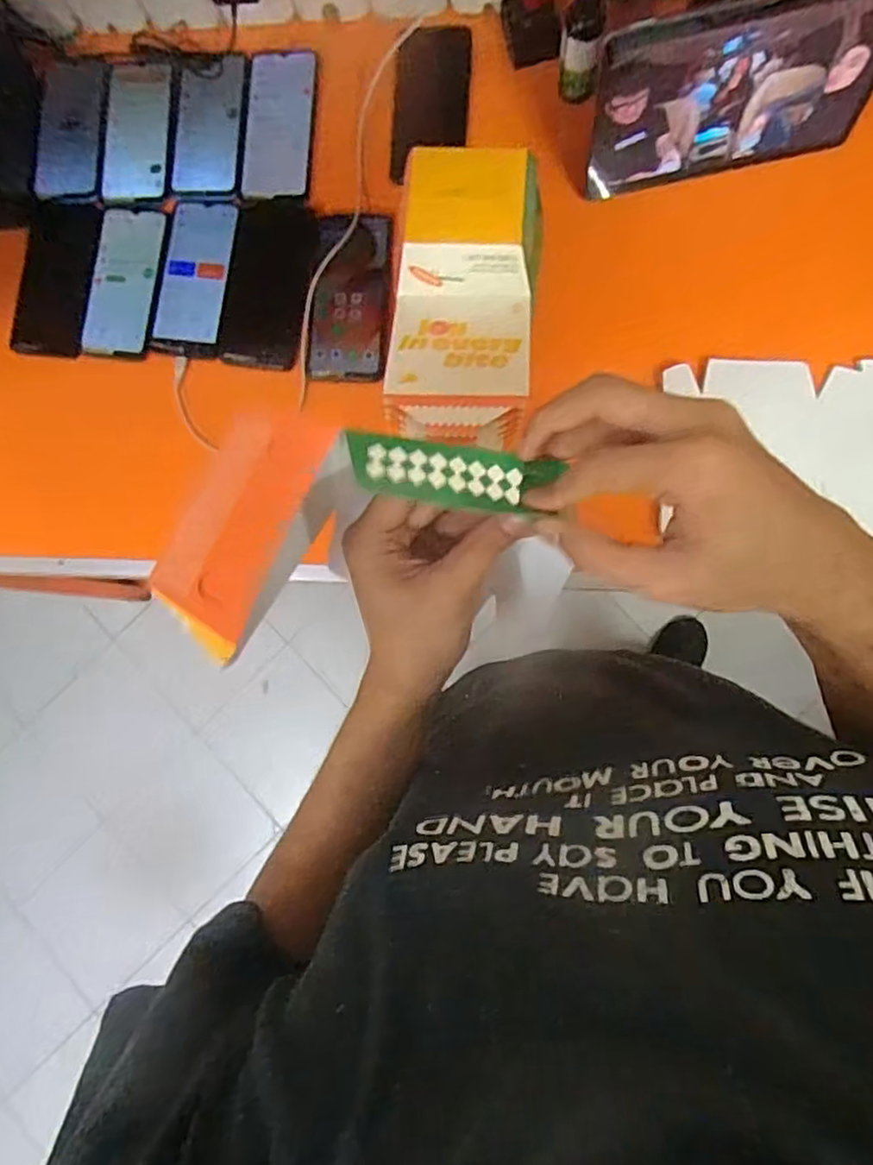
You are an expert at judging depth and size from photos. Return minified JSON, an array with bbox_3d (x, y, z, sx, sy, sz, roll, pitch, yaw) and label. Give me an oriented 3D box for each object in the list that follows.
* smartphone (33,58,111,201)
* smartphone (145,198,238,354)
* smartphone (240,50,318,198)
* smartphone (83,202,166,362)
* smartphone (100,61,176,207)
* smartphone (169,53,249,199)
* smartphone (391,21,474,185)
[{"bbox_3d":[-0.393,-0.485,0.714,0.079,0.006,0.145,6,91,8],"label":"smartphone"},{"bbox_3d":[-0.253,-0.317,0.688,0.073,0.008,0.165,7,86,6],"label":"smartphone"},{"bbox_3d":[-0.164,-0.480,0.696,0.071,0.008,0.159,3,86,6],"label":"smartphone"},{"bbox_3d":[-0.329,-0.314,0.694,0.077,0.010,0.158,5,86,6],"label":"smartphone"},{"bbox_3d":[-0.319,-0.477,0.709,0.074,0.006,0.158,3,86,6],"label":"smartphone"},{"bbox_3d":[-0.241,-0.481,0.701,0.076,0.004,0.158,3,86,6],"label":"smartphone"},{"bbox_3d":[-0.004,-0.498,0.691,0.074,0.015,0.155,5,86,6],"label":"smartphone"}]

